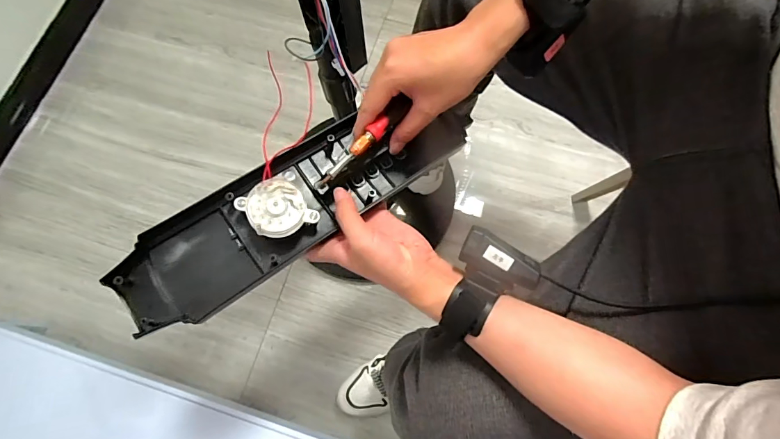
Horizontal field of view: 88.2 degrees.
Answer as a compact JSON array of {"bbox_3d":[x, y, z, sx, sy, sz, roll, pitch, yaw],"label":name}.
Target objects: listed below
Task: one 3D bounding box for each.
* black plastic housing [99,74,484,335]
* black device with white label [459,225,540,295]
[{"bbox_3d":[-0.077,-0.023,0.381,0.351,0.049,0.097,-31,75,-16],"label":"black plastic housing"},{"bbox_3d":[0.094,0.038,0.348,0.067,0.013,0.039,27,76,8],"label":"black device with white label"}]

